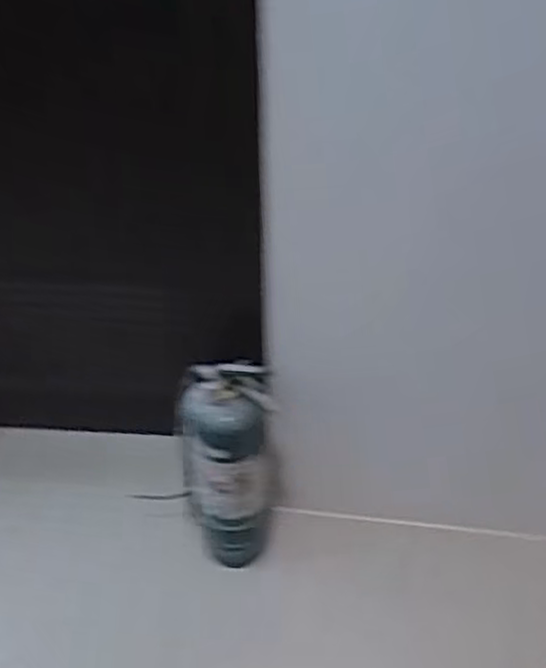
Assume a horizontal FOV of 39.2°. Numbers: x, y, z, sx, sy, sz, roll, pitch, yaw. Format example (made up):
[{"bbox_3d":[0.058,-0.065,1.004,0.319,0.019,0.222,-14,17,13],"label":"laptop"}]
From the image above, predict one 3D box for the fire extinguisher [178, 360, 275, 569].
[{"bbox_3d":[-0.077,0.233,1.344,0.151,0.463,0.121,-8,44,-8],"label":"fire extinguisher"}]

